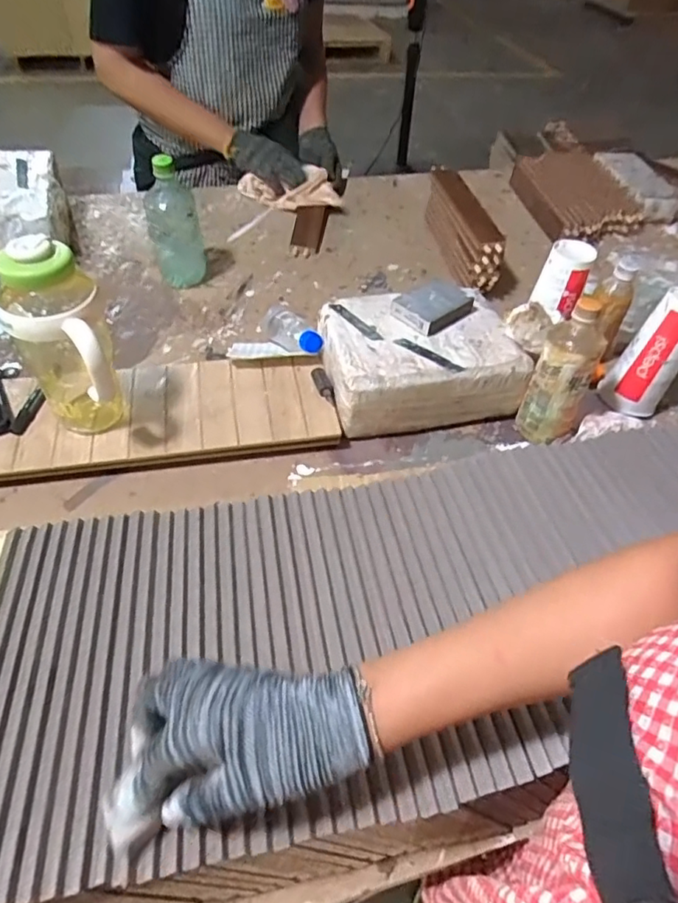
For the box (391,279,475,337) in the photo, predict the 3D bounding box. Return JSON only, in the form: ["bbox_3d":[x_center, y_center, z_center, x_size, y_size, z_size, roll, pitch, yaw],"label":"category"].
[{"bbox_3d":[0.135,-0.209,0.820,0.076,0.031,0.108,32,57,31],"label":"box"}]

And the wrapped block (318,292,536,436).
[{"bbox_3d":[0.114,-0.134,0.820,0.264,0.110,0.181,-12,46,-6],"label":"wrapped block"}]

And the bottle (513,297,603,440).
[{"bbox_3d":[0.290,-0.099,0.738,0.072,0.189,0.060,24,53,25],"label":"bottle"}]

